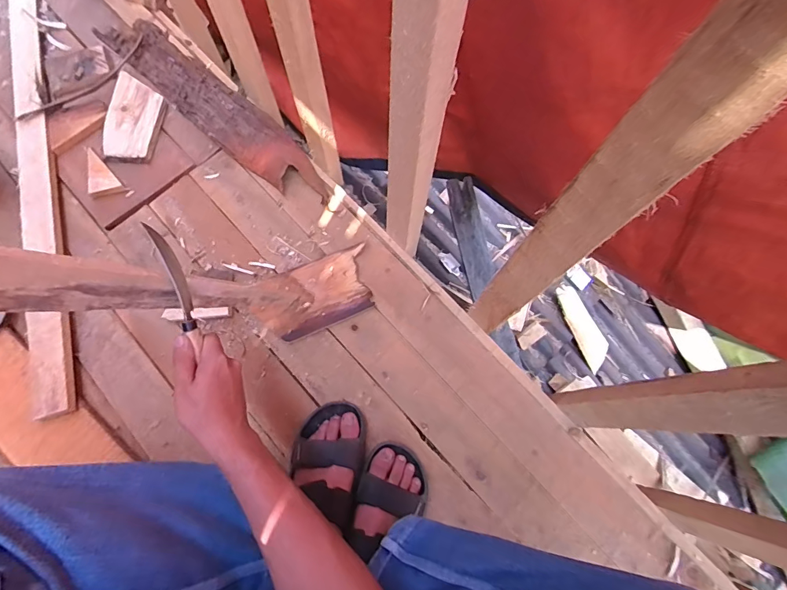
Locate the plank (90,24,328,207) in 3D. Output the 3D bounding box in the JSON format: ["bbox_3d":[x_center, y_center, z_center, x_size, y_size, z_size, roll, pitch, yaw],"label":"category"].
[{"bbox_3d":[-0.340,-0.357,0.775,0.551,0.040,0.096,41,77,9],"label":"plank"}]

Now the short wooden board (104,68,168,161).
[{"bbox_3d":[-0.486,-0.333,0.777,0.095,0.023,0.176,3,74,-1],"label":"short wooden board"}]

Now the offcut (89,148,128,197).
[{"bbox_3d":[-0.536,-0.214,0.741,0.050,0.023,0.099,-40,79,-11],"label":"offcut"}]

